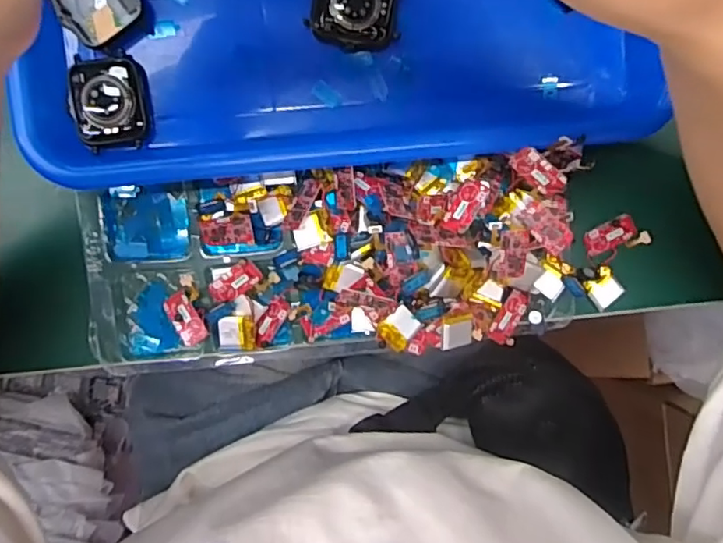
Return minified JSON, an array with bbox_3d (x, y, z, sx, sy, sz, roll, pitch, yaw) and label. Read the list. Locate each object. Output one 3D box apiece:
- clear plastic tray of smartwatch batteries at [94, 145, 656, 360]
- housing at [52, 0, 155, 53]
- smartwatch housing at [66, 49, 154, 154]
[{"bbox_3d":[0.005,-0.005,0.314,0.298,0.037,0.102,-5,94,-3],"label":"clear plastic tray of smartwatch batteries"},{"bbox_3d":[-0.130,-0.132,0.290,0.037,0.012,0.045,-37,95,0],"label":"housing"},{"bbox_3d":[-0.126,-0.086,0.295,0.036,0.017,0.046,-7,94,-3],"label":"smartwatch housing"}]

